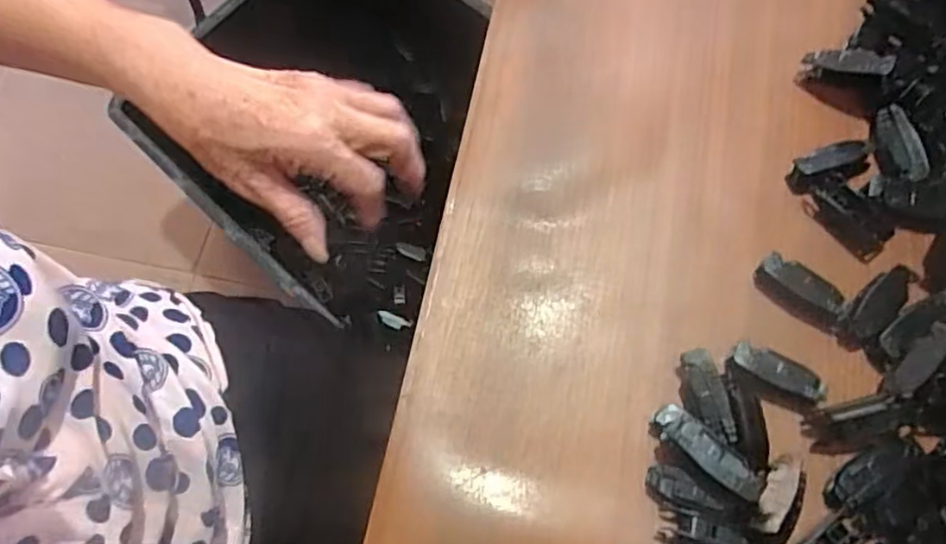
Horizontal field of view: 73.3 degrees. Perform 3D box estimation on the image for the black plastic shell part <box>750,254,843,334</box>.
[{"bbox_3d":[0.180,0.011,0.348,0.049,0.014,0.019,32,76,13],"label":"black plastic shell part"}]

